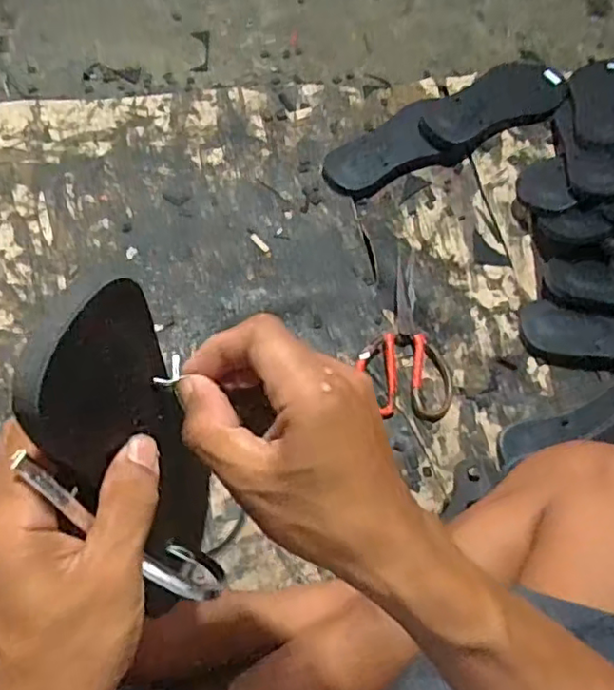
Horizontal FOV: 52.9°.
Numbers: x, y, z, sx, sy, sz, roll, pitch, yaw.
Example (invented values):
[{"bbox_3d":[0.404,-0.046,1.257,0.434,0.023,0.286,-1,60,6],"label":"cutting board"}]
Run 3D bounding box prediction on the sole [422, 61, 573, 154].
[{"bbox_3d":[0.244,-0.316,0.813,0.207,0.021,0.089,-23,73,-14],"label":"sole"}]

